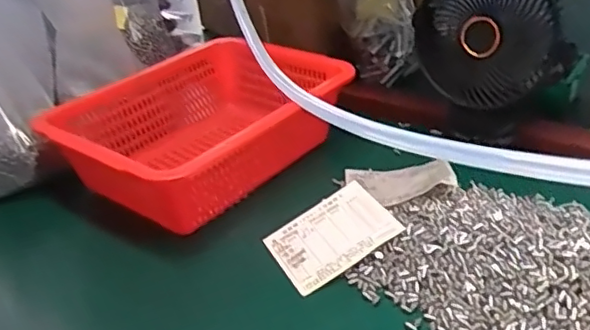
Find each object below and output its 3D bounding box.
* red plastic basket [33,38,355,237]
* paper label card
[{"bbox_3d":[-0.093,-0.037,0.691,0.234,0.109,0.294,24,42,38],"label":"red plastic basket"},{"bbox_3d":[0.035,0.066,0.580,0.110,0.011,0.088,-31,36,-11],"label":"paper label card"}]

